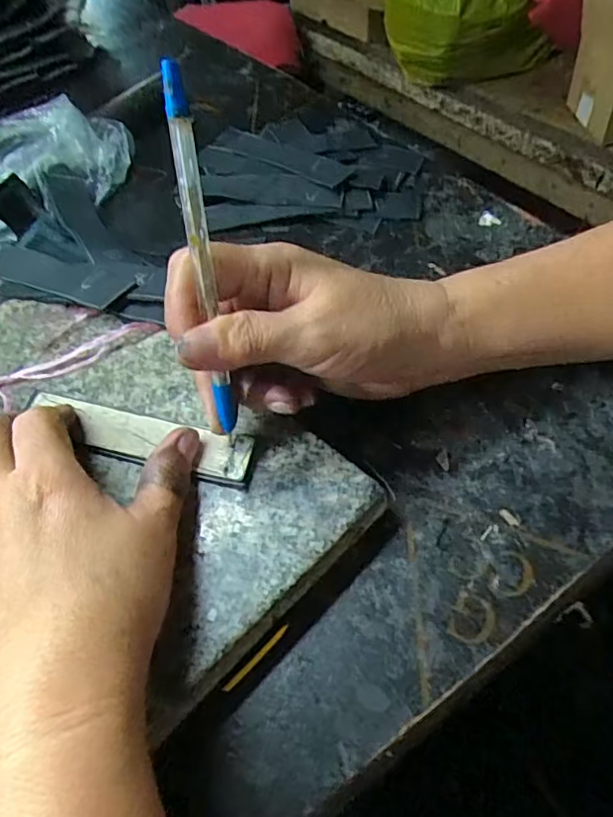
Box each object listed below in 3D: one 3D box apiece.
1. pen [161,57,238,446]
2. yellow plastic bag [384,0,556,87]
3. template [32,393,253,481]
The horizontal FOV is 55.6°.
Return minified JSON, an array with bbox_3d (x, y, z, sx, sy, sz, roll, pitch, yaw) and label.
[{"bbox_3d":[-0.040,-0.052,0.226,0.008,0.144,0.004,-5,25,1],"label":"pen"},{"bbox_3d":[0.260,-0.639,0.919,0.235,0.201,0.156,-22,54,-7],"label":"yellow plastic bag"},{"bbox_3d":[-0.081,0.012,0.278,0.118,0.004,0.022,12,56,18],"label":"template"}]

